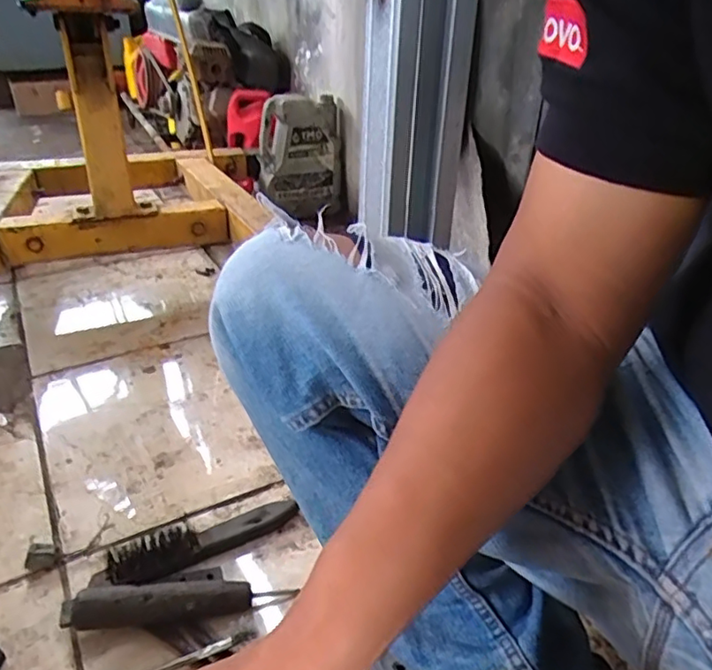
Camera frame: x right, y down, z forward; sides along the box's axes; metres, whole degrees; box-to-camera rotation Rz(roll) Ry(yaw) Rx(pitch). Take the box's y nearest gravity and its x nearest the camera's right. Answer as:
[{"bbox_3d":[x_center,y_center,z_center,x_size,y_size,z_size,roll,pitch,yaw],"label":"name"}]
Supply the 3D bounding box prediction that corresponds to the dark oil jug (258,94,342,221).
[{"bbox_3d":[-0.153,-0.477,1.594,0.201,0.289,0.133,-17,35,-31],"label":"dark oil jug"}]

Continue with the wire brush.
[{"bbox_3d":[-0.175,0.234,0.678,0.224,0.032,0.039,-14,34,-27],"label":"wire brush"}]

